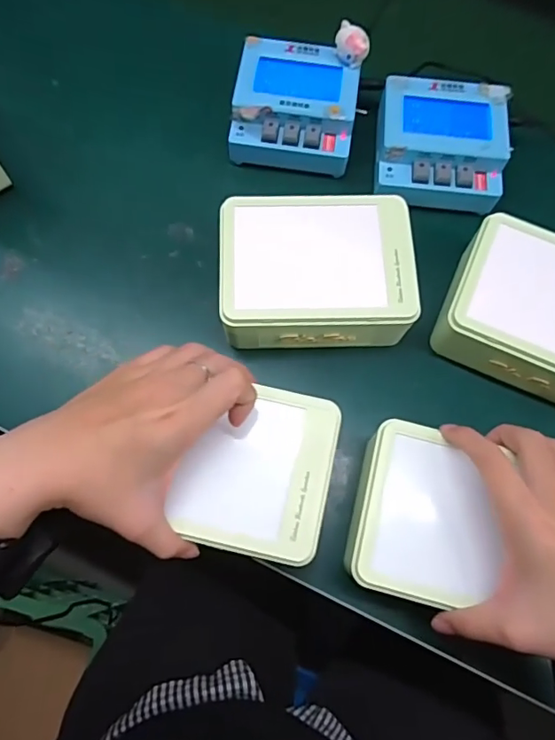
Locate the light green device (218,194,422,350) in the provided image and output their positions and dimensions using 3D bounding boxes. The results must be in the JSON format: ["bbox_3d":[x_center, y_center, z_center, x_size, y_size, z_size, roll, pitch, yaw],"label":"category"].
[{"bbox_3d":[0.028,-0.073,0.386,0.138,0.053,0.108,-2,71,-3],"label":"light green device"}]

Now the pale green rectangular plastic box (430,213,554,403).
[{"bbox_3d":[0.197,-0.039,0.373,0.143,0.054,0.105,24,71,6],"label":"pale green rectangular plastic box"}]

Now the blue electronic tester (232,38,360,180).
[{"bbox_3d":[0.016,-0.224,0.440,0.103,0.053,0.098,9,70,1],"label":"blue electronic tester"}]

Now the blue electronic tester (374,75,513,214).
[{"bbox_3d":[0.135,-0.186,0.428,0.104,0.048,0.103,6,70,0],"label":"blue electronic tester"}]

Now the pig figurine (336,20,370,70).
[{"bbox_3d":[0.061,-0.265,0.419,0.028,0.029,0.021,12,70,2],"label":"pig figurine"}]

